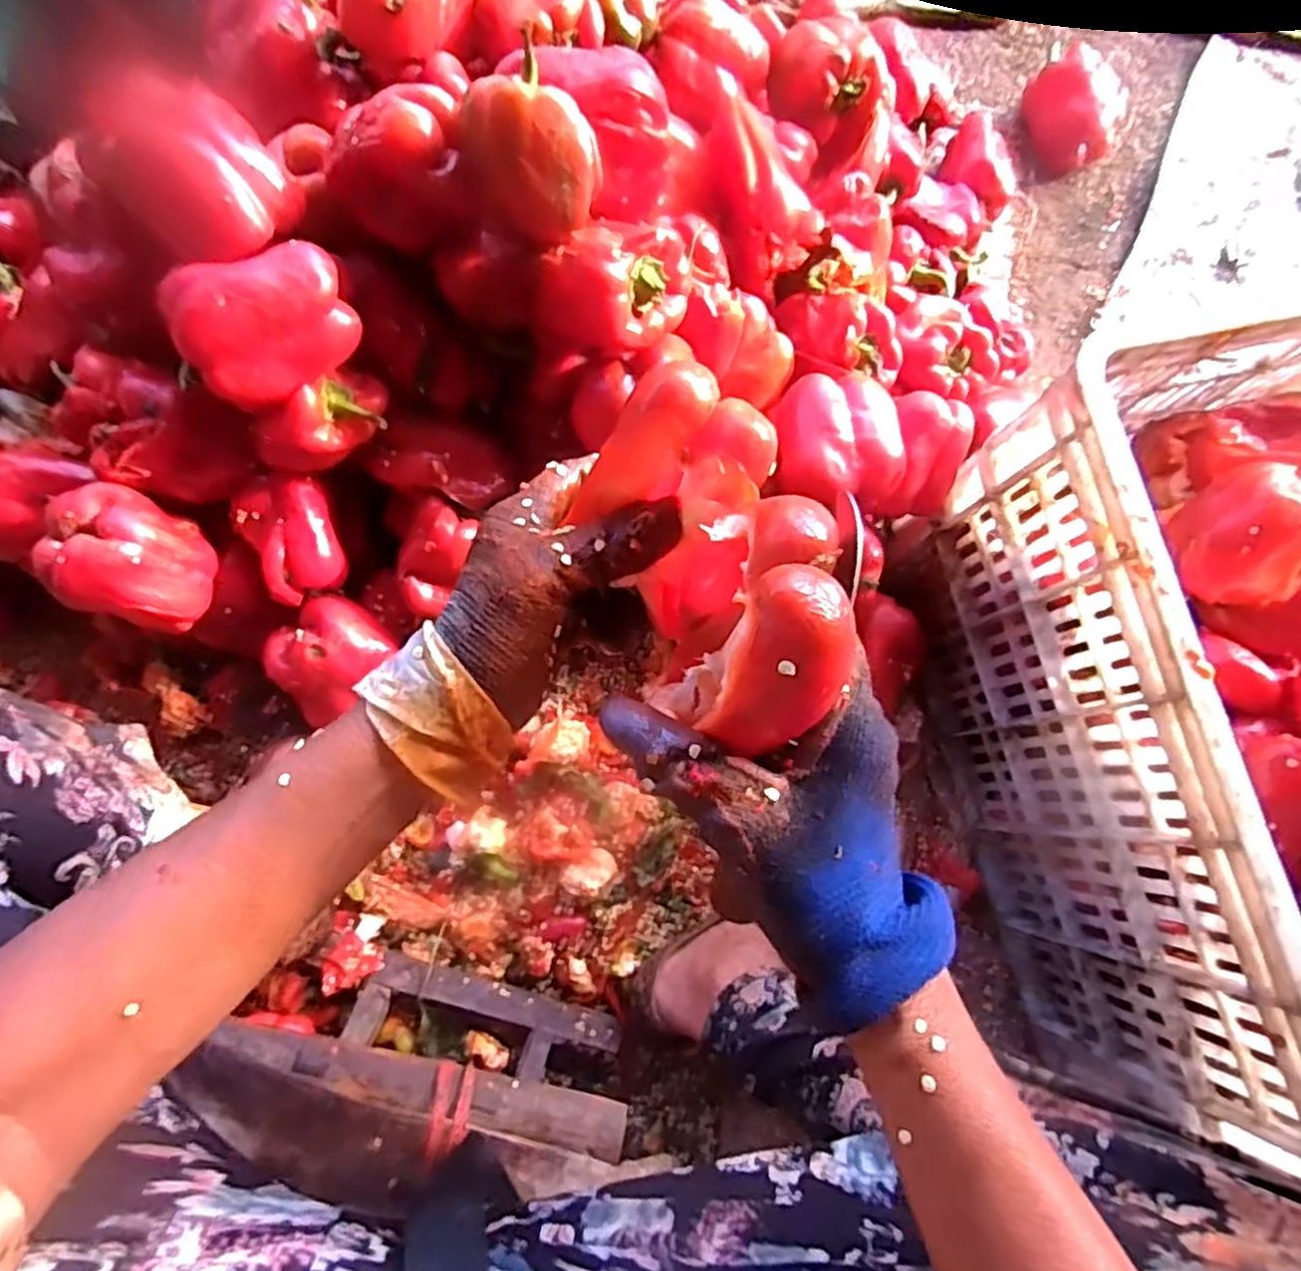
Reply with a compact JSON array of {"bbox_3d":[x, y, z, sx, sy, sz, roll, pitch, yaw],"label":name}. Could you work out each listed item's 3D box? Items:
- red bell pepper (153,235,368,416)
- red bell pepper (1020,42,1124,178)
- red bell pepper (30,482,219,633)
[{"bbox_3d":[-0.249,-0.202,0.475,0.105,0.065,0.063,-22,77,-7],"label":"red bell pepper"},{"bbox_3d":[0.472,-0.601,0.828,0.078,0.071,0.134,-25,77,-8],"label":"red bell pepper"},{"bbox_3d":[-0.382,-0.056,0.532,0.097,0.069,0.088,13,75,2],"label":"red bell pepper"}]

